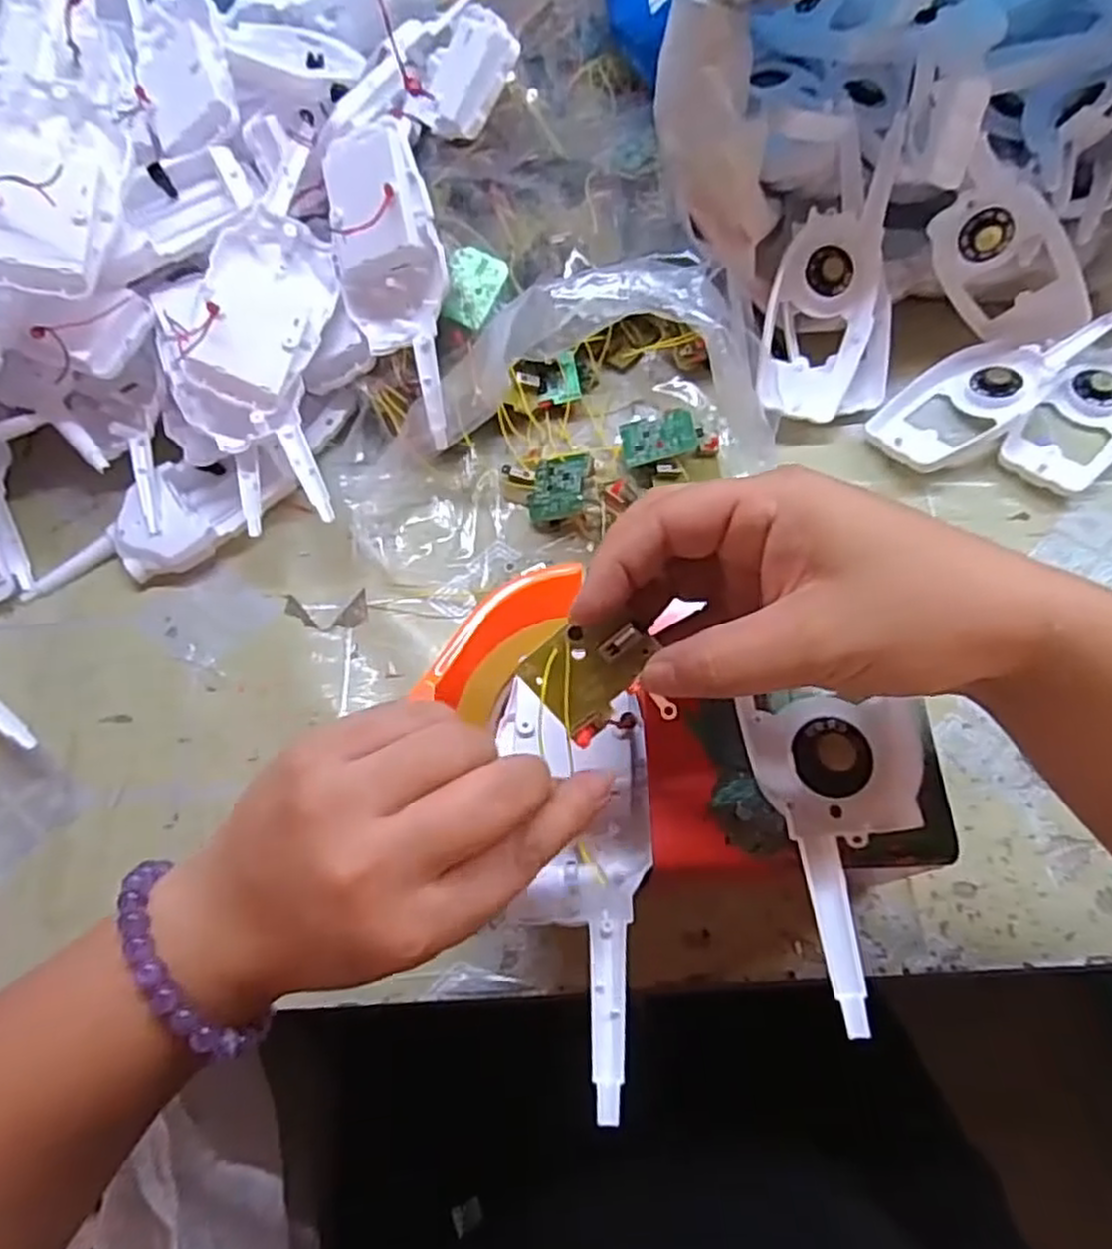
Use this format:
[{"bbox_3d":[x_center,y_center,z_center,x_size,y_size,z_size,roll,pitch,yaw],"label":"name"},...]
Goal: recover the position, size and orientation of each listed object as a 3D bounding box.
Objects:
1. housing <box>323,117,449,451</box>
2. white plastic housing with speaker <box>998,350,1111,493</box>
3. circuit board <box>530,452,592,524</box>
[{"bbox_3d":[-0.088,-0.187,0.407,0.058,0.041,0.178,-14,101,-4],"label":"housing"},{"bbox_3d":[0.325,-0.134,0.440,0.161,0.013,0.053,-42,71,-15],"label":"white plastic housing with speaker"},{"bbox_3d":[0.002,-0.078,0.428,0.034,0.004,0.040,2,73,22],"label":"circuit board"}]

